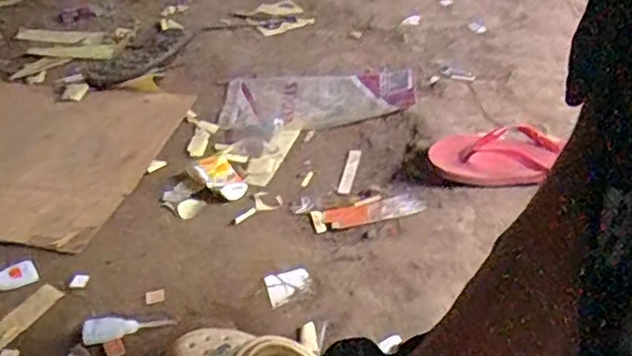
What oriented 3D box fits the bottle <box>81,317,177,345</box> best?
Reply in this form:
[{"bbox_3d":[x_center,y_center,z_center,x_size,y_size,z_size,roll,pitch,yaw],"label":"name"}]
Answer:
[{"bbox_3d":[-0.229,0.178,0.795,0.106,0.016,0.034,-13,41,-15],"label":"bottle"}]

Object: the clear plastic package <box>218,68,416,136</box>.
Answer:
[{"bbox_3d":[0.003,-0.152,1.254,0.361,0.021,0.182,-4,40,4],"label":"clear plastic package"}]

